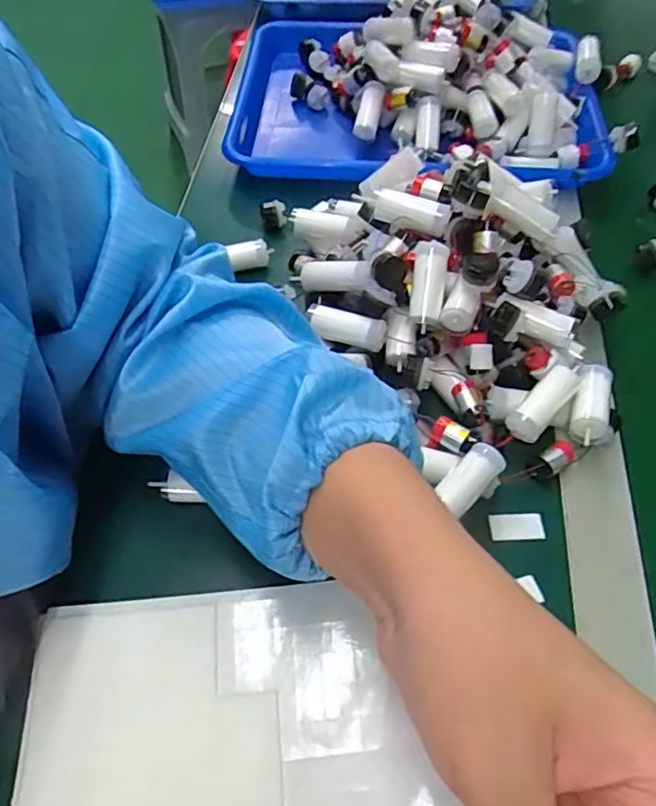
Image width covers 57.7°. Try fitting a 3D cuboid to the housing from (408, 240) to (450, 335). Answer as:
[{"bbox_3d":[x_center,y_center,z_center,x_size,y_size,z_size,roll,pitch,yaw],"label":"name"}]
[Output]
[{"bbox_3d":[0.063,-0.074,0.378,0.020,0.024,0.055,8,86,6],"label":"housing"}]

